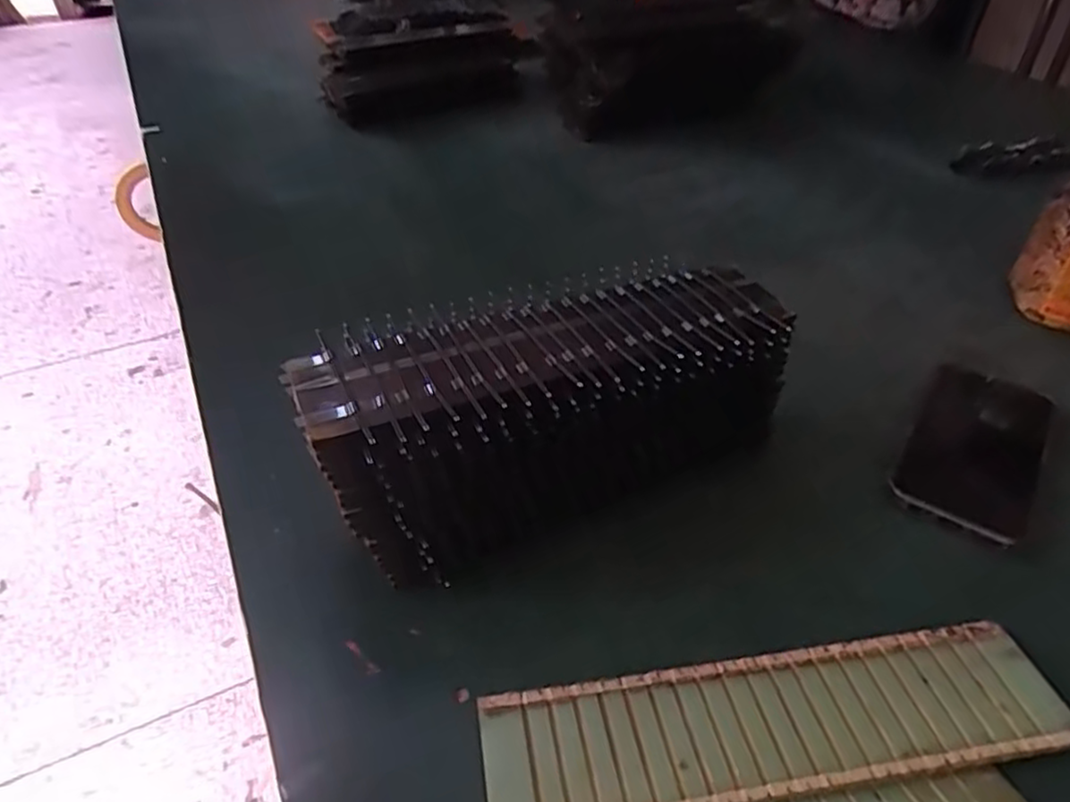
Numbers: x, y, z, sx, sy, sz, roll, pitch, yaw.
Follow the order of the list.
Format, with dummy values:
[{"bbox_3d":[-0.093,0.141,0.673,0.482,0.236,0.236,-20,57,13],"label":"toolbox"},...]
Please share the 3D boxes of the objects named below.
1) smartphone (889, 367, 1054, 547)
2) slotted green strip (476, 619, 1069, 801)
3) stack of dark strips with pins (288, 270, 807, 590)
[{"bbox_3d":[0.295,0.027,0.463,0.075,0.007,0.165,27,45,26],"label":"smartphone"},{"bbox_3d":[0.111,0.147,0.317,0.264,0.009,0.064,-5,40,-9],"label":"slotted green strip"},{"bbox_3d":[0.013,0.004,0.396,0.272,0.106,0.098,-14,42,-20],"label":"stack of dark strips with pins"}]

